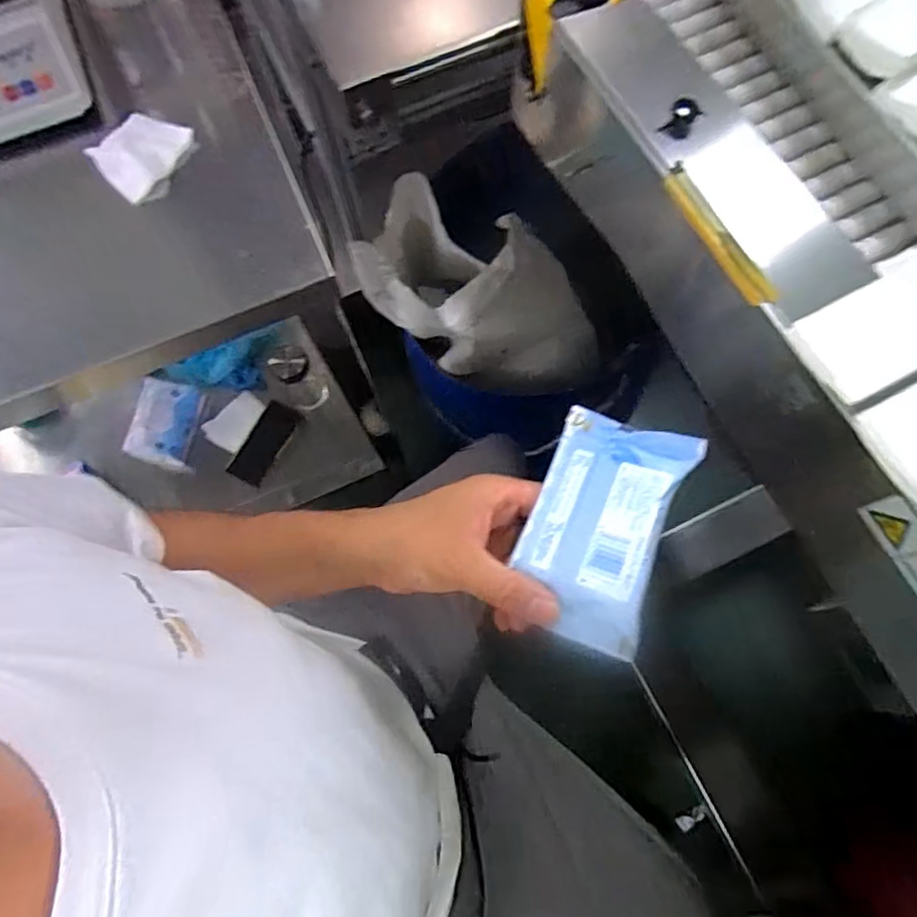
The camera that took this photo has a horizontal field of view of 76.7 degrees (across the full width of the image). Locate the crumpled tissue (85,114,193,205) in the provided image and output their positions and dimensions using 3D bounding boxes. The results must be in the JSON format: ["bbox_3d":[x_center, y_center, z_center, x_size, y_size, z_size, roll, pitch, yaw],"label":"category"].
[{"bbox_3d":[-0.298,-0.287,0.542,0.074,0.021,0.087,17,75,7],"label":"crumpled tissue"}]

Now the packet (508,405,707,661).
[{"bbox_3d":[0.085,0.038,0.350,0.080,0.028,0.136,22,75,8],"label":"packet"}]

